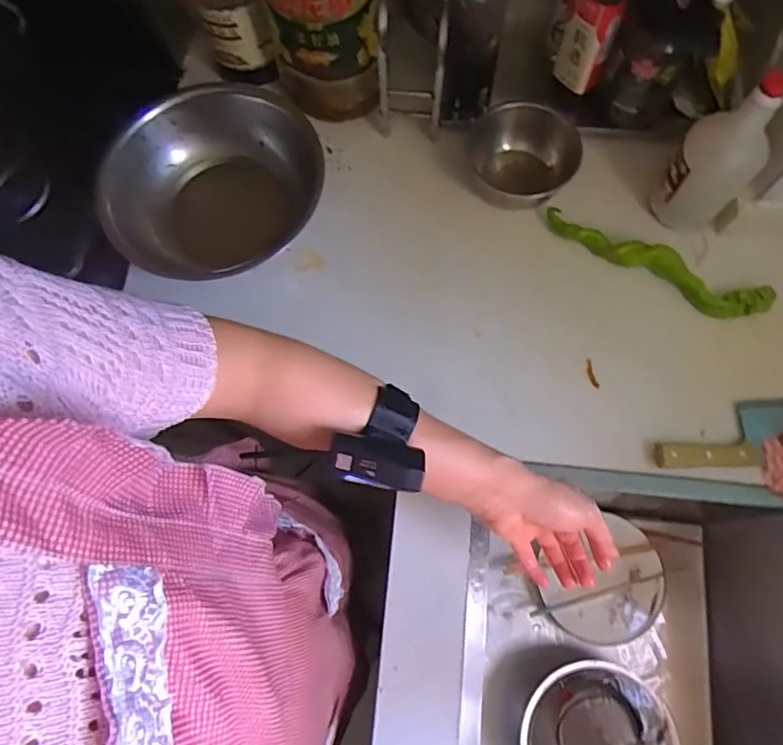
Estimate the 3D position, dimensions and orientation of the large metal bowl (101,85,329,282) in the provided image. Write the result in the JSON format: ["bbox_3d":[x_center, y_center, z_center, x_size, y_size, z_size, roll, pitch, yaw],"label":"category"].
[{"bbox_3d":[-0.224,-0.243,0.725,0.258,0.082,0.263,-1,73,2],"label":"large metal bowl"}]

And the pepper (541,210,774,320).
[{"bbox_3d":[0.336,-0.135,0.703,0.293,0.049,0.053,24,75,9],"label":"pepper"}]

